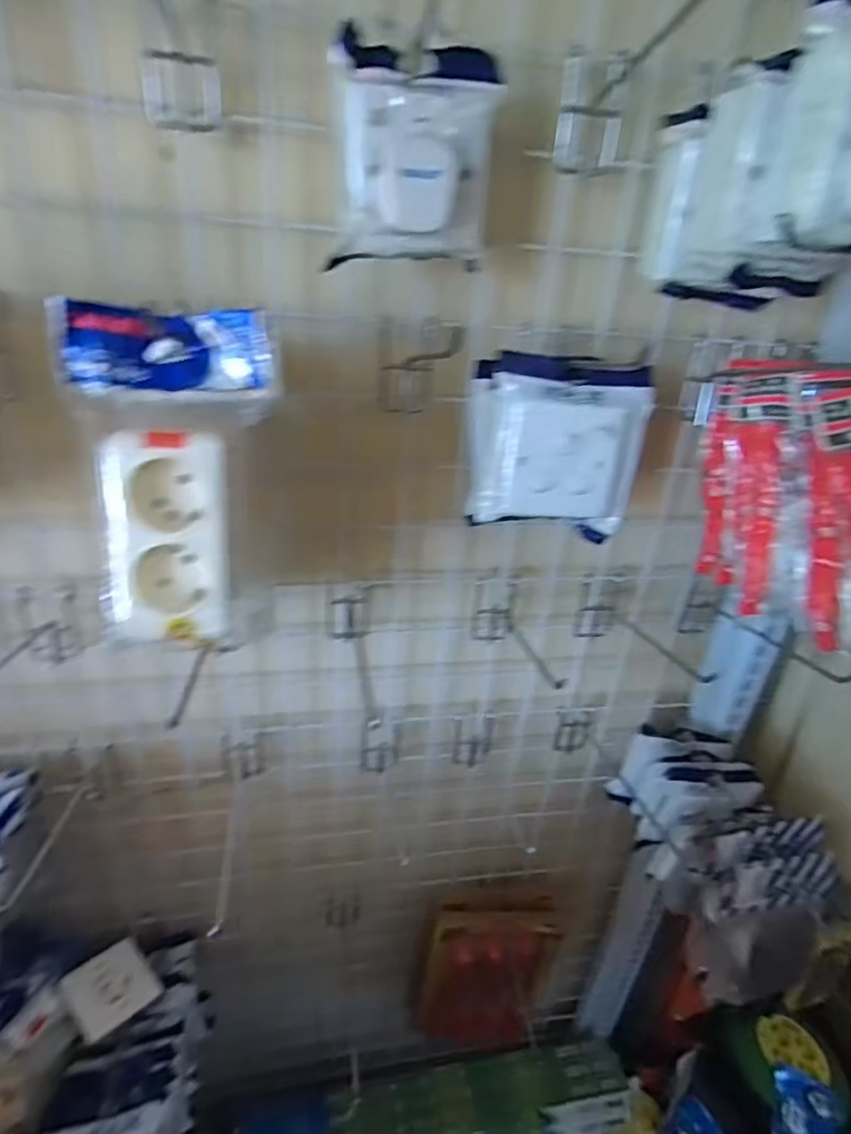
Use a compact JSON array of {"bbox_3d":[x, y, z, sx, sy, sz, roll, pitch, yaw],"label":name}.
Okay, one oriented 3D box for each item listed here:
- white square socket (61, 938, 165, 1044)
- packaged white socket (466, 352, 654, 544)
[{"bbox_3d":[-0.356,0.480,0.705,0.078,0.018,0.086,42,23,23],"label":"white square socket"},{"bbox_3d":[0.098,-0.090,0.465,0.128,0.129,0.023,6,23,-7],"label":"packaged white socket"}]

